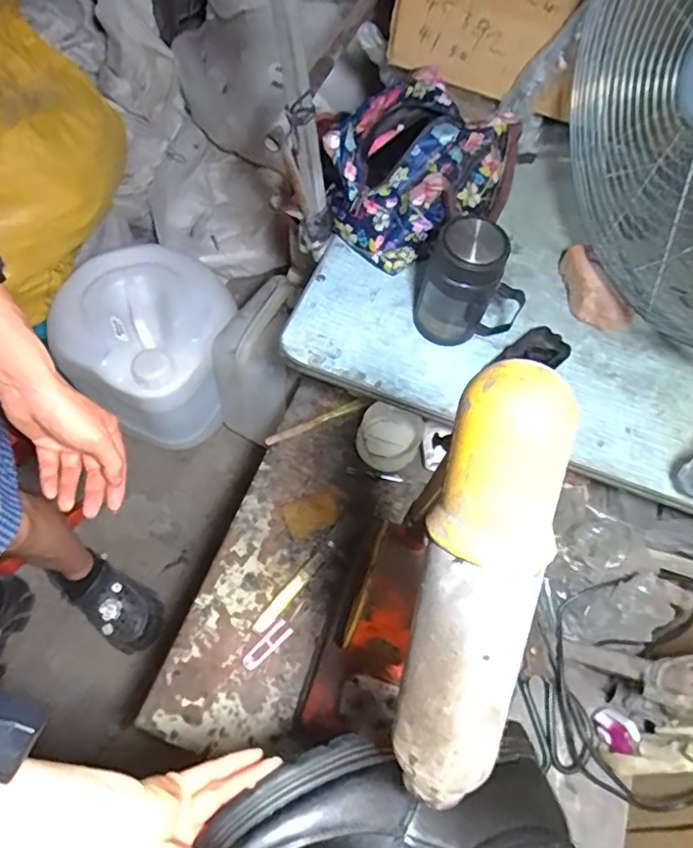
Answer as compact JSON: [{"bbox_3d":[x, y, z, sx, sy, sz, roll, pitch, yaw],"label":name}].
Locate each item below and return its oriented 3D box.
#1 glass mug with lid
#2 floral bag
[{"bbox_3d":[0.143,-0.151,0.635,0.110,0.142,0.066,-4,65,-5],"label":"glass mug with lid"},{"bbox_3d":[0.081,-0.321,0.716,0.207,0.149,0.203,-40,73,-20],"label":"floral bag"}]

